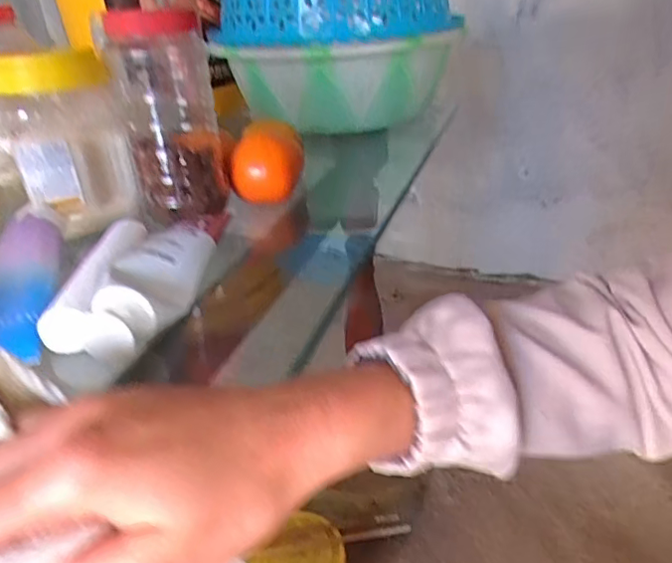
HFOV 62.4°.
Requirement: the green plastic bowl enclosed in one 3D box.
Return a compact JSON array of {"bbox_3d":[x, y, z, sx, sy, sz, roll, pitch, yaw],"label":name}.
[{"bbox_3d":[0.011,-0.276,0.768,0.260,0.112,0.265,5,28,20],"label":"green plastic bowl"}]

